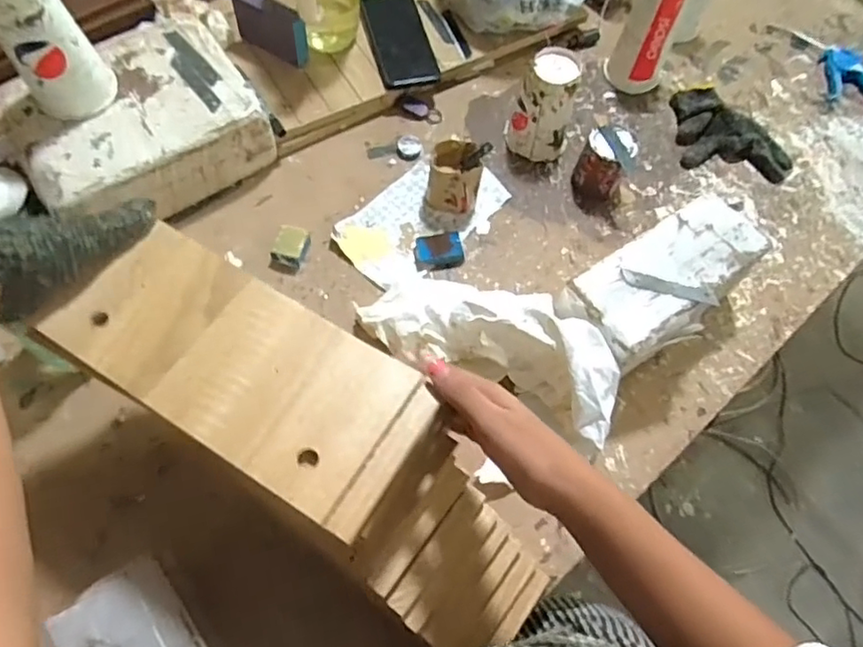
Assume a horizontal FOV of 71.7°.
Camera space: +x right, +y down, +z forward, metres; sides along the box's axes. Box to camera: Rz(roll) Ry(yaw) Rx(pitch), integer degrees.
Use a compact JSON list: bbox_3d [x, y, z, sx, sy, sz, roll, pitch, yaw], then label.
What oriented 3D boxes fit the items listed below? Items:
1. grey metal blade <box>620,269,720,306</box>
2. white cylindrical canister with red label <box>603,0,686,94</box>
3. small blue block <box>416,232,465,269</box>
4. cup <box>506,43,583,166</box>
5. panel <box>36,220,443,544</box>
[{"bbox_3d":[0.243,-0.036,0.610,0.098,0.006,0.022,13,64,-1],"label":"grey metal blade"},{"bbox_3d":[0.314,-0.417,0.842,0.083,0.175,0.069,24,64,4],"label":"white cylindrical canister with red label"},{"bbox_3d":[0.010,-0.089,0.727,0.055,0.022,0.035,-7,66,-11],"label":"small blue block"},{"bbox_3d":[0.147,-0.283,0.783,0.072,0.129,0.068,3,65,-6],"label":"cup"},{"bbox_3d":[-0.133,0.029,0.427,0.266,0.011,0.119,30,63,11],"label":"panel"}]

